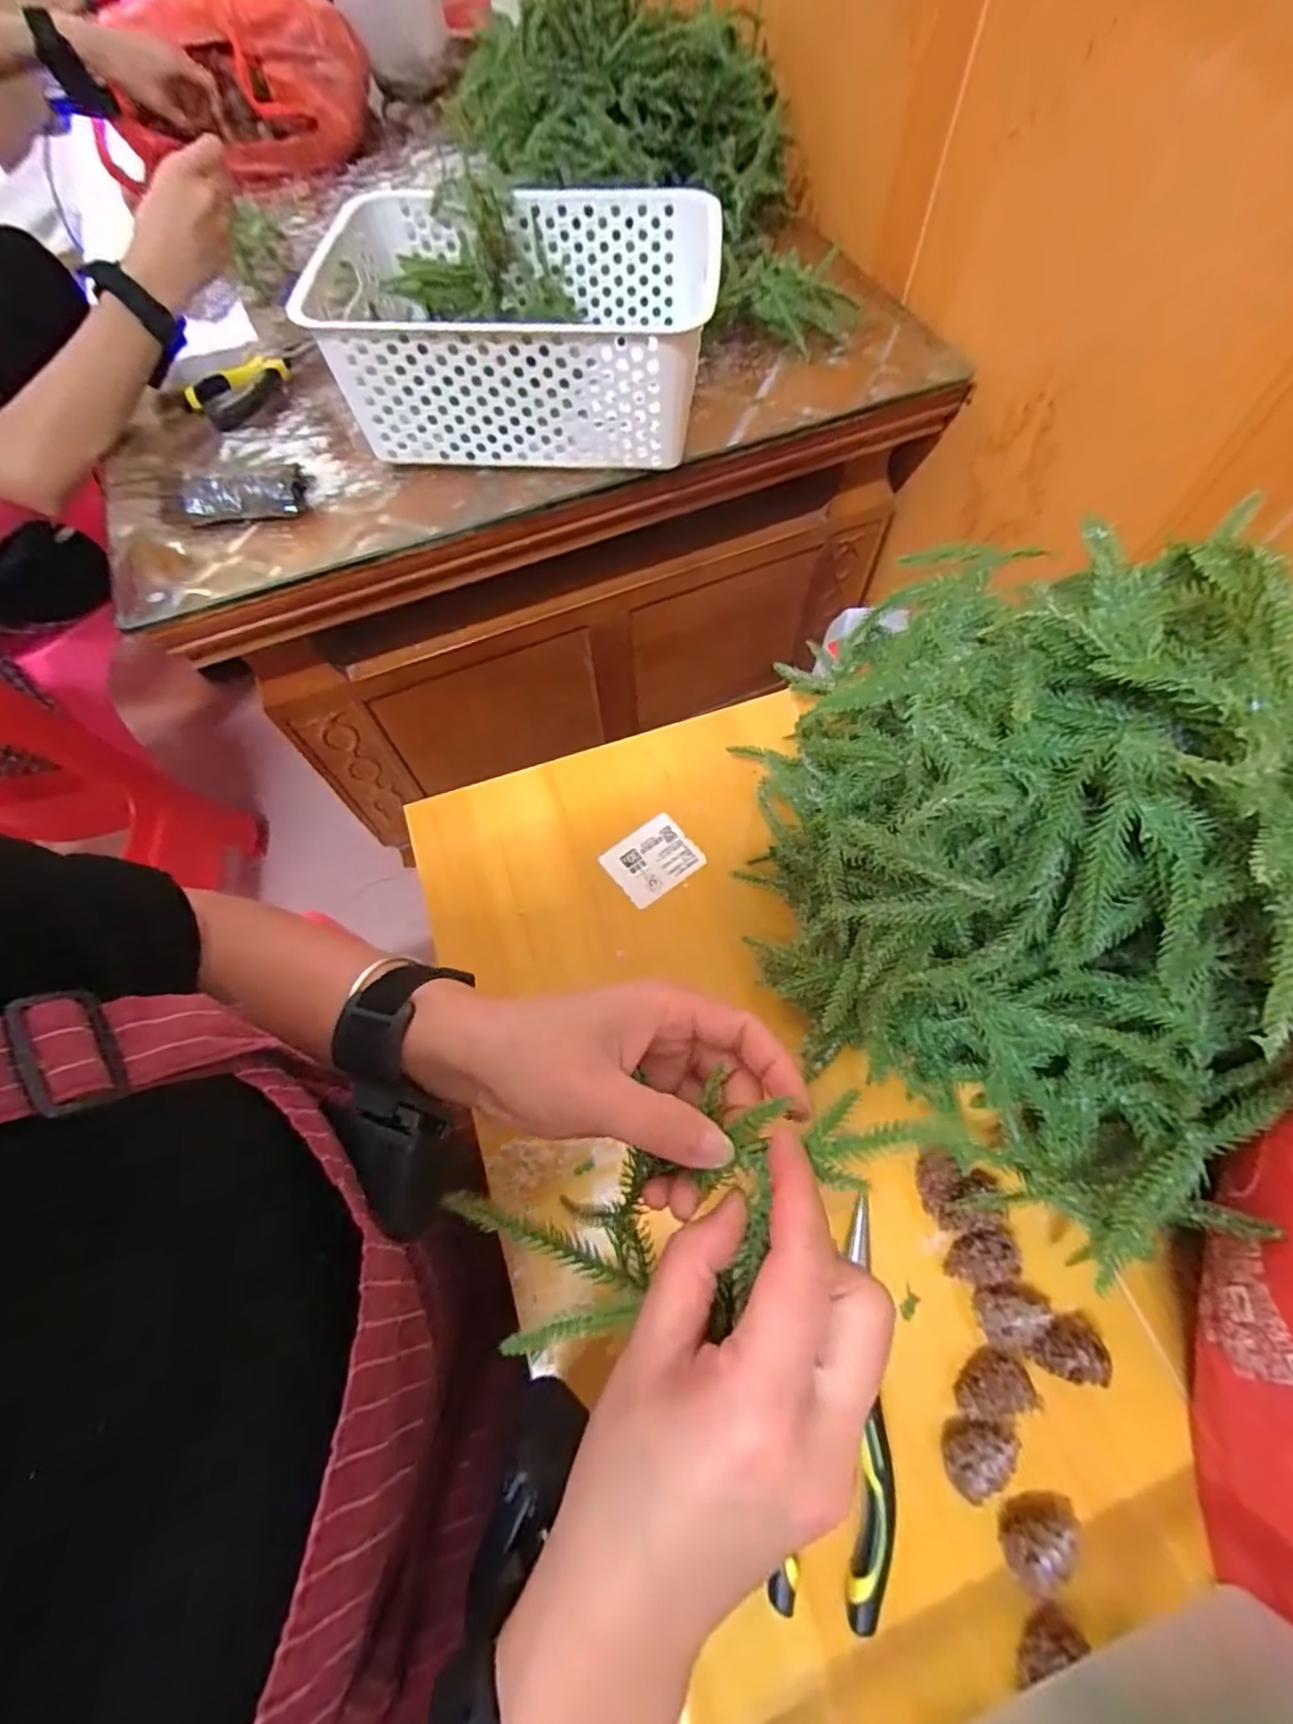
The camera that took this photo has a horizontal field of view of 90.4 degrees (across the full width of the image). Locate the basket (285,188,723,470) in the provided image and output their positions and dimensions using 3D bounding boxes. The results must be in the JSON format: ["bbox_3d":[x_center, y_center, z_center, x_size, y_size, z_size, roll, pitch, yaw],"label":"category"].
[{"bbox_3d":[-0.107,-0.448,0.550,0.300,0.118,0.210,4,65,4],"label":"basket"}]

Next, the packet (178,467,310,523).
[{"bbox_3d":[-0.341,-0.309,0.544,0.094,0.029,0.033,-10,65,-3],"label":"packet"}]

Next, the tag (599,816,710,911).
[{"bbox_3d":[0.004,-0.001,0.439,0.058,0.004,0.048,-35,68,-14],"label":"tag"}]

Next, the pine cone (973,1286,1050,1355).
[{"bbox_3d":[0.180,0.222,0.313,0.039,0.025,0.023,-2,64,1],"label":"pine cone"}]

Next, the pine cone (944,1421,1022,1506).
[{"bbox_3d":[0.151,0.271,0.297,0.034,0.028,0.021,-26,66,-10],"label":"pine cone"}]

